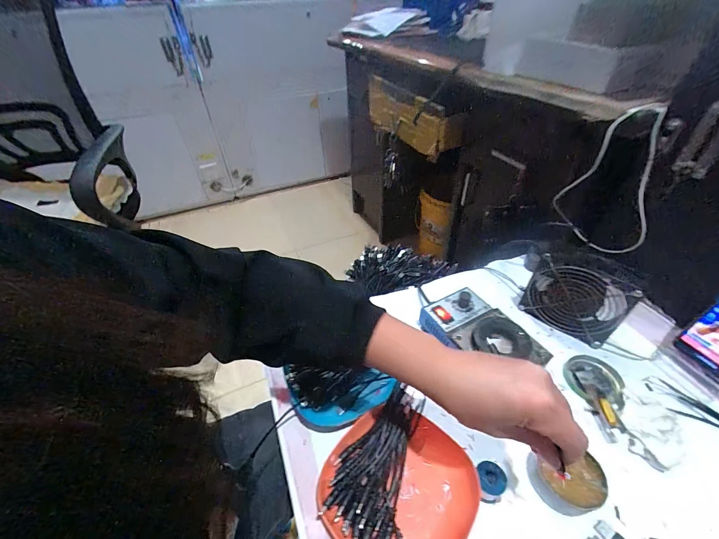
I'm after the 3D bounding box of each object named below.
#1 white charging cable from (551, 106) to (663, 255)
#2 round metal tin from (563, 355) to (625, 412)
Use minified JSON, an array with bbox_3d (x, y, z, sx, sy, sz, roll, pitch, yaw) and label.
[{"bbox_3d":[0.388,-0.133,0.483,0.135,0.207,0.060,23,48,26],"label":"white charging cable"},{"bbox_3d":[0.307,0.139,0.415,0.062,0.013,0.072,18,46,22],"label":"round metal tin"}]

